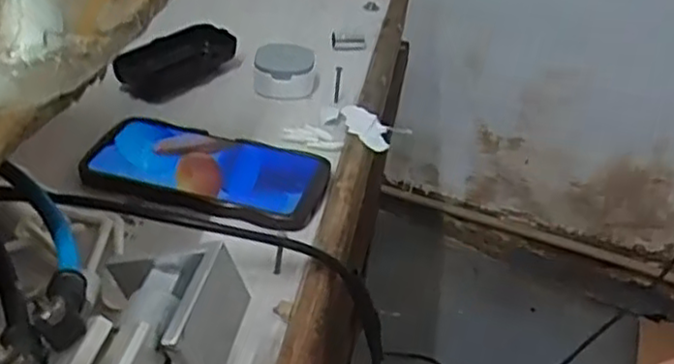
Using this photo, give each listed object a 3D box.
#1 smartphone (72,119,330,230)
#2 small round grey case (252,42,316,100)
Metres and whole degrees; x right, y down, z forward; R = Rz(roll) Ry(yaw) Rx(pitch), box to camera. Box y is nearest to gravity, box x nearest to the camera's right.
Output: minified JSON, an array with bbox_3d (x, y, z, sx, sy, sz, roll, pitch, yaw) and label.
[{"bbox_3d":[-0.094,-0.013,0.514,0.173,0.009,0.082,15,37,11],"label":"smartphone"},{"bbox_3d":[-0.046,-0.100,0.632,0.052,0.025,0.062,5,36,-3],"label":"small round grey case"}]

